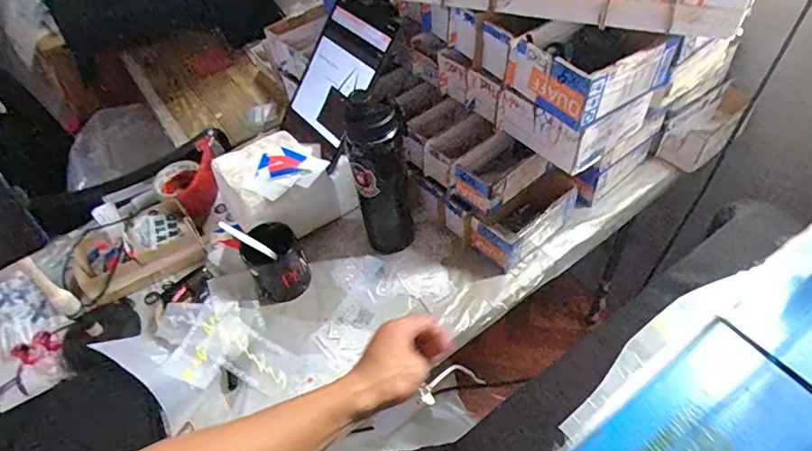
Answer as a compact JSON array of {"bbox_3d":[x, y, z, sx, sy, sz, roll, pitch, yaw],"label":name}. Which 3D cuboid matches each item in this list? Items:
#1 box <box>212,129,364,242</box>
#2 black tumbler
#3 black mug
[{"bbox_3d":[-0.201,-0.055,0.838,0.161,0.123,0.146,-32,53,-19],"label":"box"},{"bbox_3d":[-0.037,-0.070,0.764,0.083,0.294,0.096,-13,49,-5],"label":"black tumbler"},{"bbox_3d":[-0.195,0.055,0.771,0.085,0.087,0.082,-28,52,-17],"label":"black mug"}]

